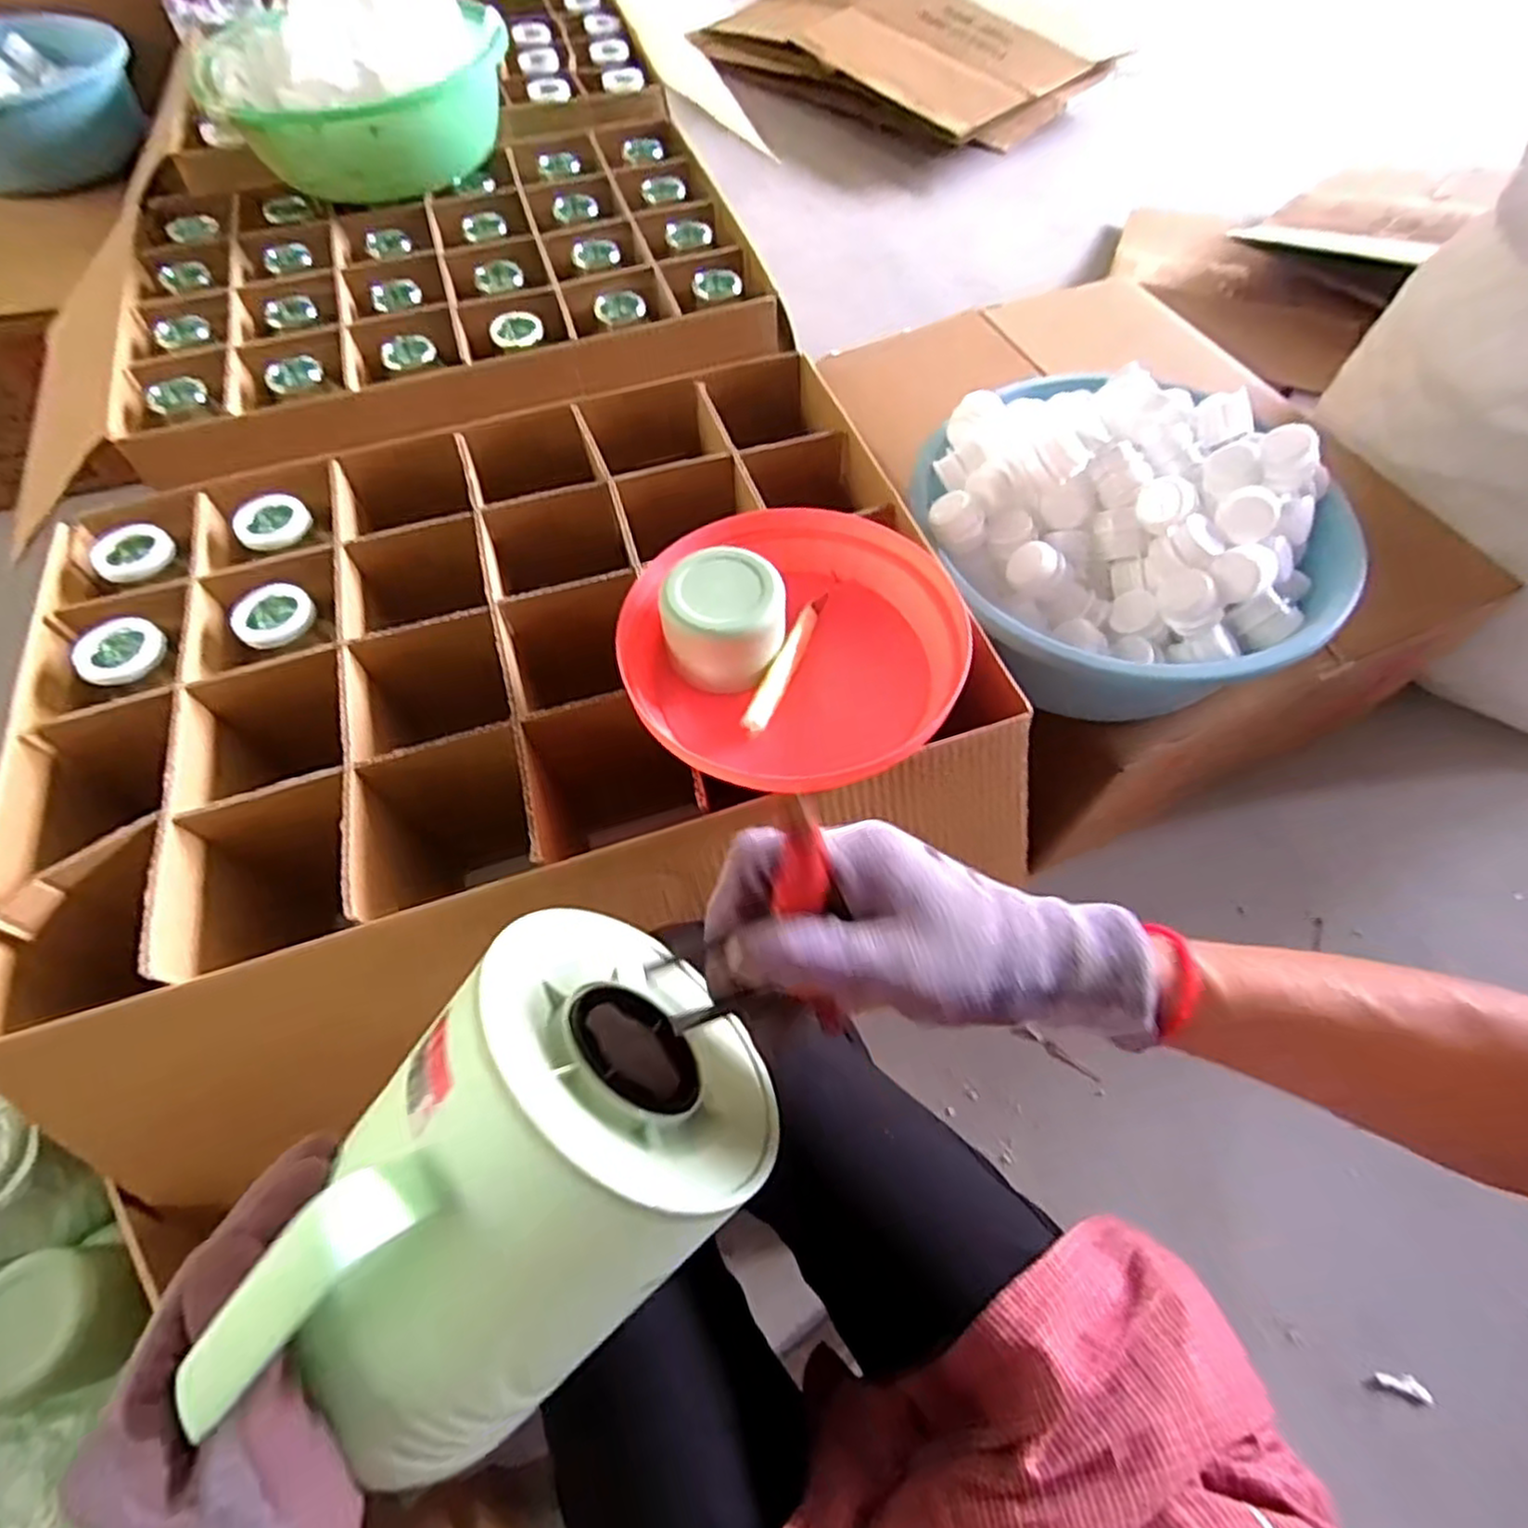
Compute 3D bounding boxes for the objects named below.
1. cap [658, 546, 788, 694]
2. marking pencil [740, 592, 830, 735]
[{"bbox_3d":[-0.029,-0.101,0.515,0.089,0.049,0.087,-2,61,-1],"label":"cap"},{"bbox_3d":[0.018,-0.076,0.529,0.017,0.014,0.133,20,63,11],"label":"marking pencil"}]

